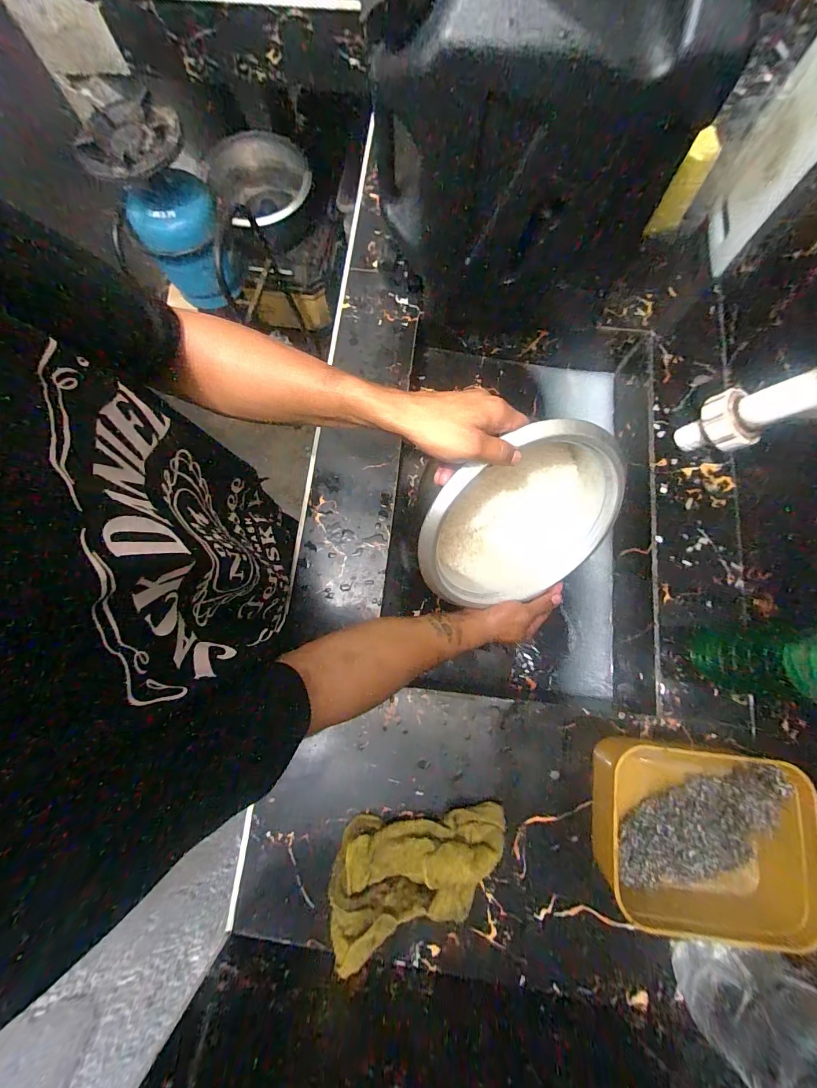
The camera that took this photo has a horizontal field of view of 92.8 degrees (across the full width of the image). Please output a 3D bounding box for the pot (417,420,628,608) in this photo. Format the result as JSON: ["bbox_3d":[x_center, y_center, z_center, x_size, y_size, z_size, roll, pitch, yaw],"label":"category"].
[{"bbox_3d":[0.126,-0.042,0.494,0.250,0.257,0.120,-30,42,5],"label":"pot"}]

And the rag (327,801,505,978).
[{"bbox_3d":[0.012,0.347,0.405,0.186,0.045,0.108,-8,77,-2],"label":"rag"}]

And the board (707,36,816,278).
[{"bbox_3d":[0.462,-0.496,0.477,0.016,0.242,0.125,-4,71,-6],"label":"board"}]

